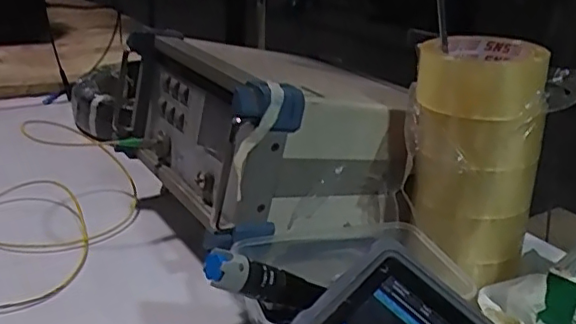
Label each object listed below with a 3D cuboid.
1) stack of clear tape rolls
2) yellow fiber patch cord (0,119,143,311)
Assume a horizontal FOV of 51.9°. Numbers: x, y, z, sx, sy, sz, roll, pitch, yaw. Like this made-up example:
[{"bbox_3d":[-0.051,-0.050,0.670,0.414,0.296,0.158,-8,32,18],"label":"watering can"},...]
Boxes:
[{"bbox_3d":[0.167,-0.005,0.535,0.111,0.194,0.092,11,23,20],"label":"stack of clear tape rolls"},{"bbox_3d":[-0.264,0.050,0.587,0.165,0.092,0.264,7,22,10],"label":"yellow fiber patch cord"}]

